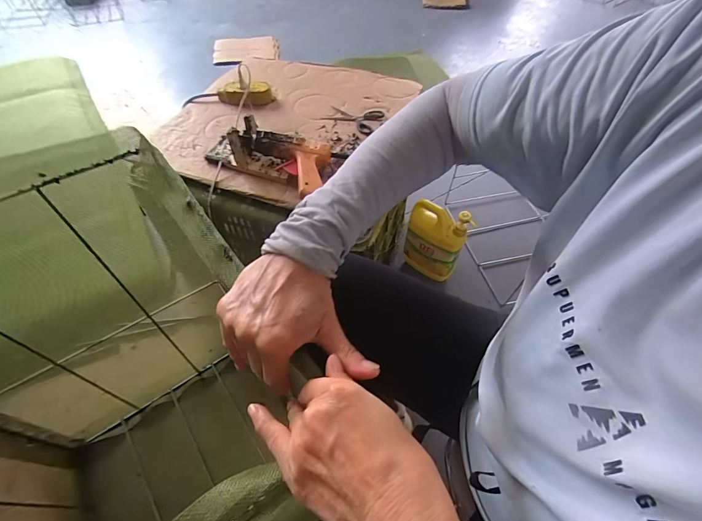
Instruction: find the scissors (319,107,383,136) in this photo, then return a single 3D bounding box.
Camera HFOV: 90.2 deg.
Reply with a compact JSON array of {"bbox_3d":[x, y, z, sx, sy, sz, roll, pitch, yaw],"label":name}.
[{"bbox_3d":[0.007,-0.356,0.860,0.131,0.007,0.107,24,57,16],"label":"scissors"}]

